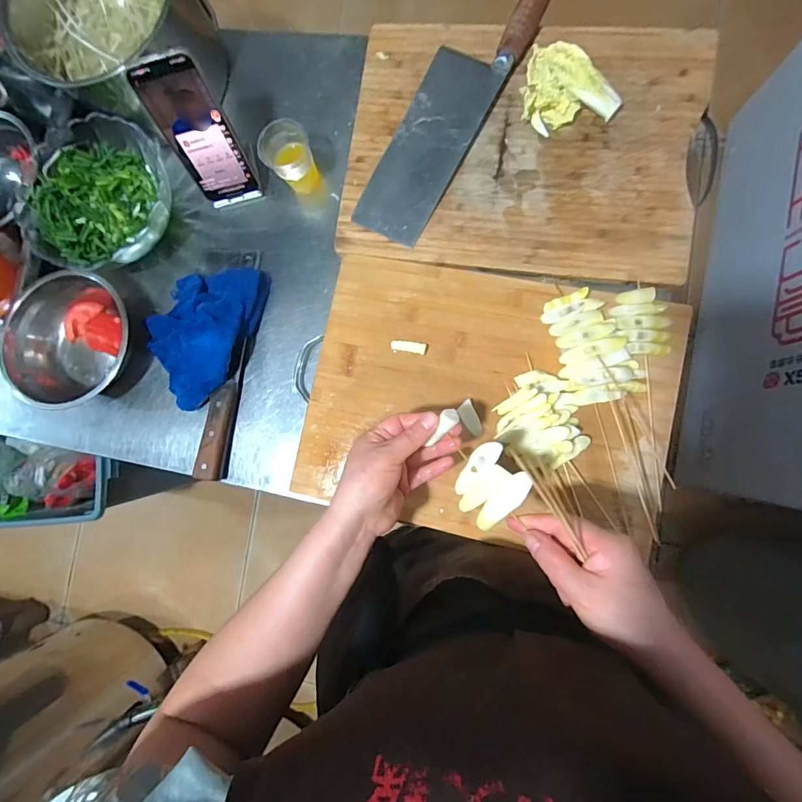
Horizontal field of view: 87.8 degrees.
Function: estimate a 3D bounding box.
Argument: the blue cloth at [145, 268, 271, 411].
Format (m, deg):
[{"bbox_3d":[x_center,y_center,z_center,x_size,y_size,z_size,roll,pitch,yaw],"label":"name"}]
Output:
[{"bbox_3d":[-0.252,-0.089,0.514,0.124,0.047,0.181,20,88,8],"label":"blue cloth"}]

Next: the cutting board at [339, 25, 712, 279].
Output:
[{"bbox_3d":[0.138,-0.300,0.481,0.392,0.023,0.297,10,87,7],"label":"cutting board"}]

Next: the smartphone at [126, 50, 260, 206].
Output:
[{"bbox_3d":[-0.228,-0.300,0.480,0.070,0.157,0.010,-16,56,5],"label":"smartphone"}]

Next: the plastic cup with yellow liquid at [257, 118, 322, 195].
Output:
[{"bbox_3d":[-0.132,-0.293,0.508,0.060,0.070,0.062,-38,83,3],"label":"plastic cup with yellow liquid"}]

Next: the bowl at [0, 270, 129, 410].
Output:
[{"bbox_3d":[-0.402,-0.075,0.520,0.146,0.056,0.155,-1,86,7],"label":"bowl"}]

